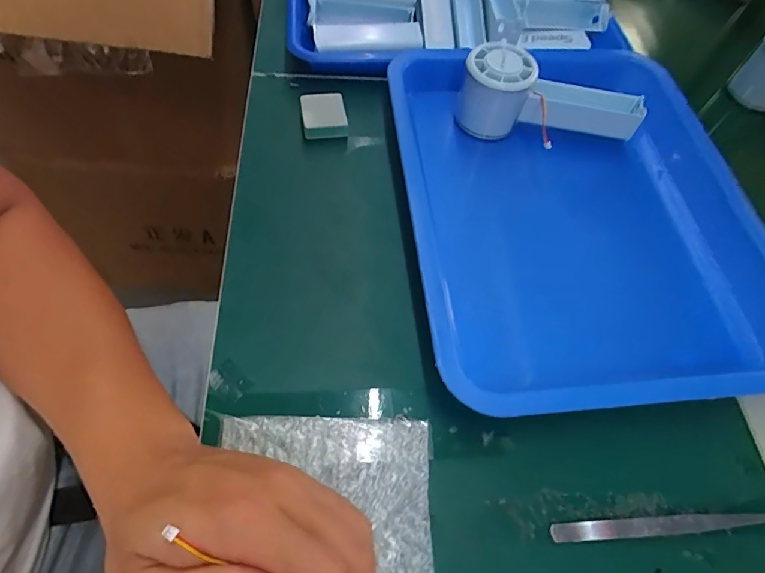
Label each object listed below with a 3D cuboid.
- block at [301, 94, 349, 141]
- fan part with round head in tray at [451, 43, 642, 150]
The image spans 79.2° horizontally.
[{"bbox_3d":[-0.051,-0.146,0.400,0.037,0.015,0.042,-8,62,-10],"label":"block"},{"bbox_3d":[0.141,-0.158,0.393,0.150,0.062,0.061,1,61,-6],"label":"fan part with round head in tray"}]

